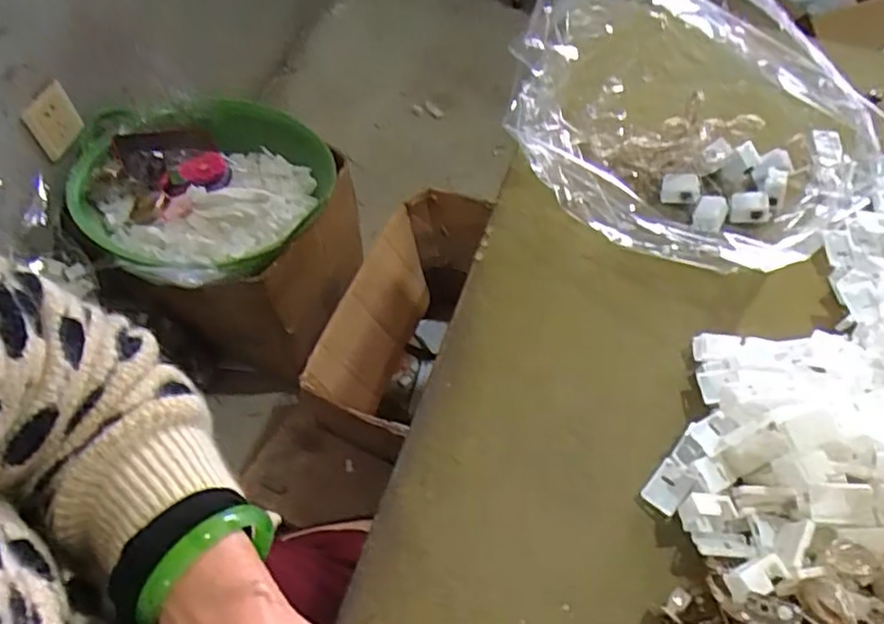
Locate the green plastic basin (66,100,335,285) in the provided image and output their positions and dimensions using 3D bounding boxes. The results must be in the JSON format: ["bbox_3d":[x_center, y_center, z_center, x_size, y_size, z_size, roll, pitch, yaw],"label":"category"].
[{"bbox_3d":[-0.381,-0.207,1.018,0.413,0.114,0.377,0,56,-1],"label":"green plastic basin"}]

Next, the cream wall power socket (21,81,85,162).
[{"bbox_3d":[-0.585,-0.290,0.970,0.017,0.106,0.087,26,60,8],"label":"cream wall power socket"}]

